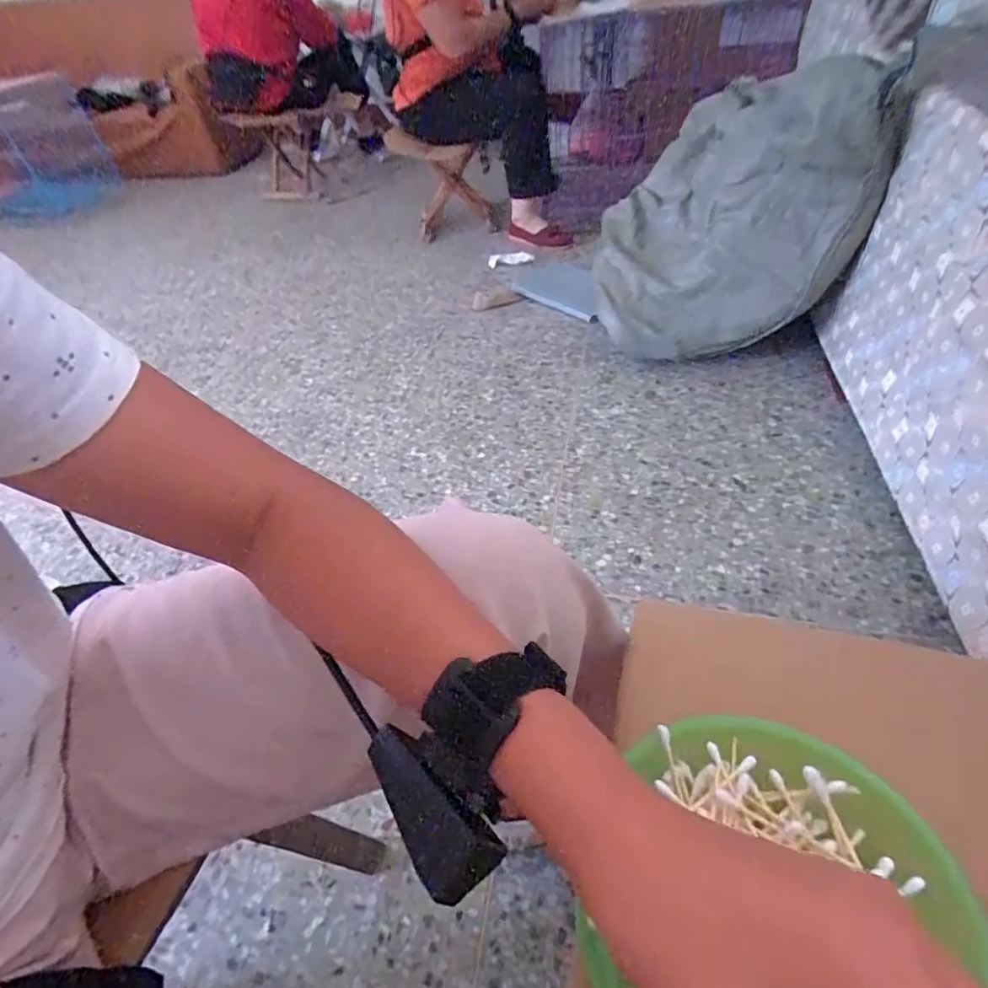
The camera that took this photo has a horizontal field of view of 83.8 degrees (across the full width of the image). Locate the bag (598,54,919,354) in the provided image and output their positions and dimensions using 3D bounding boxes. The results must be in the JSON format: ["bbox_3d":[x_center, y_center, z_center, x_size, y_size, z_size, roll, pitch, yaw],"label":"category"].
[{"bbox_3d":[0.490,-0.620,1.222,0.478,0.504,0.341,-2,45,6],"label":"bag"}]

